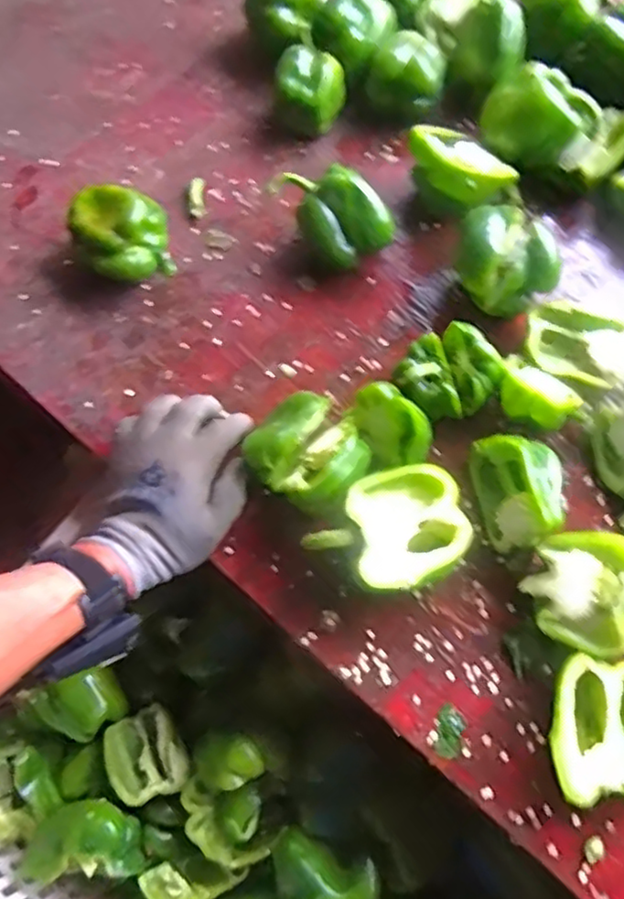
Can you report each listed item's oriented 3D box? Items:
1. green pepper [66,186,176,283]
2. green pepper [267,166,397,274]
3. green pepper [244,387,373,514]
[{"bbox_3d":[-0.169,-0.190,0.580,0.081,0.061,0.080,-25,69,-10],"label":"green pepper"},{"bbox_3d":[0.018,-0.203,0.578,0.065,0.072,0.095,-39,73,-15],"label":"green pepper"},{"bbox_3d":[0.001,0.001,0.486,0.085,0.051,0.072,33,71,13],"label":"green pepper"}]

